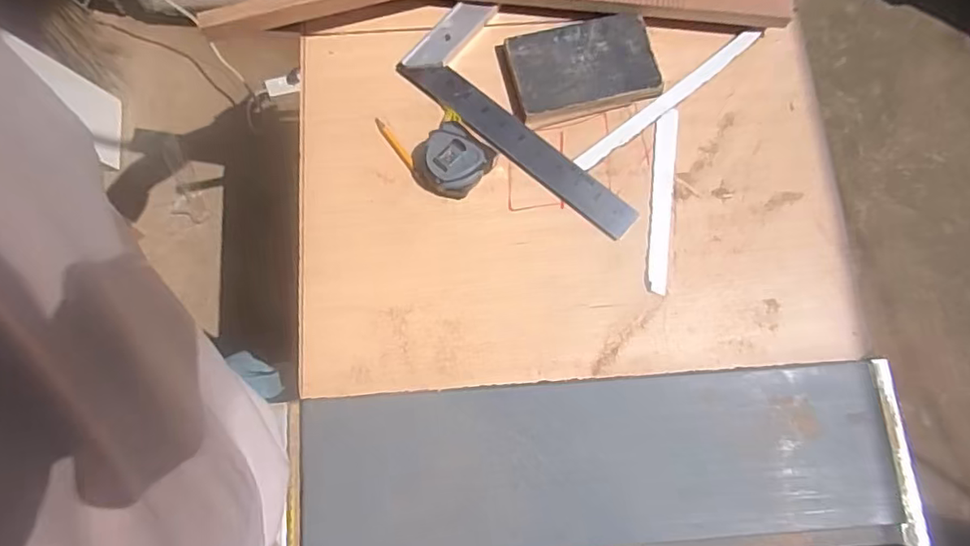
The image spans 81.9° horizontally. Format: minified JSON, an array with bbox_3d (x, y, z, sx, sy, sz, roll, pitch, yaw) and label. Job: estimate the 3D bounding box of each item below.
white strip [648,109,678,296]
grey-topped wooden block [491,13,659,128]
[{"bbox_3d":[0.186,-0.077,0.585,0.023,0.004,0.198,7,78,-1],"label":"white strip"},{"bbox_3d":[0.100,-0.220,0.605,0.158,0.027,0.101,-14,77,-3],"label":"grey-topped wooden block"}]

